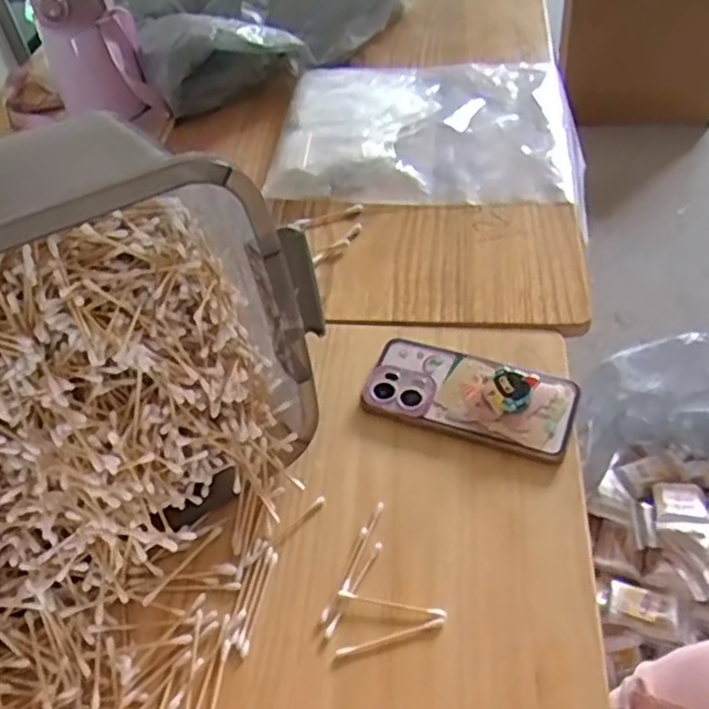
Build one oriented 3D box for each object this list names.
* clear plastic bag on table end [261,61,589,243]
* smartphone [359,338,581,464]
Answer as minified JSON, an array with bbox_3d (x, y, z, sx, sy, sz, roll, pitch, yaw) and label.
[{"bbox_3d":[0.086,-0.268,0.815,0.342,0.029,0.268,1,49,8],"label":"clear plastic bag on table end"},{"bbox_3d":[0.090,0.030,0.556,0.161,0.023,0.078,18,53,20],"label":"smartphone"}]

